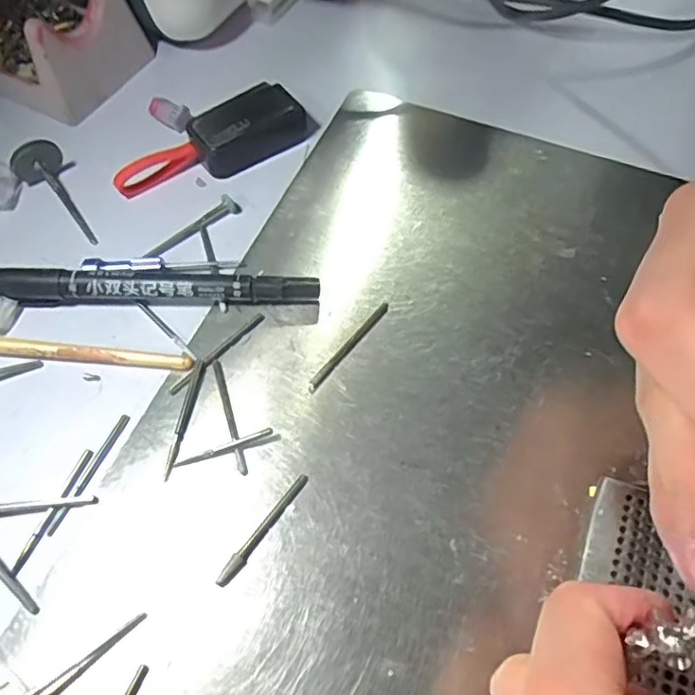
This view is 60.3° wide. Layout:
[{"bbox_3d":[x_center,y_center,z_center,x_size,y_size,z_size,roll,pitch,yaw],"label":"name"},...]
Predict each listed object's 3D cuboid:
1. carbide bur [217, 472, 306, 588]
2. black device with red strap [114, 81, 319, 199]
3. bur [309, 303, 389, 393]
[{"bbox_3d":[-0.026,0.056,0.187,0.004,0.006,0.041,31,65,16],"label":"carbide bur"},{"bbox_3d":[-0.056,-0.089,0.260,0.089,0.019,0.027,-30,65,-17],"label":"black device with red strap"},{"bbox_3d":[0.001,-0.001,0.219,0.004,0.004,0.045,36,66,18],"label":"bur"}]

